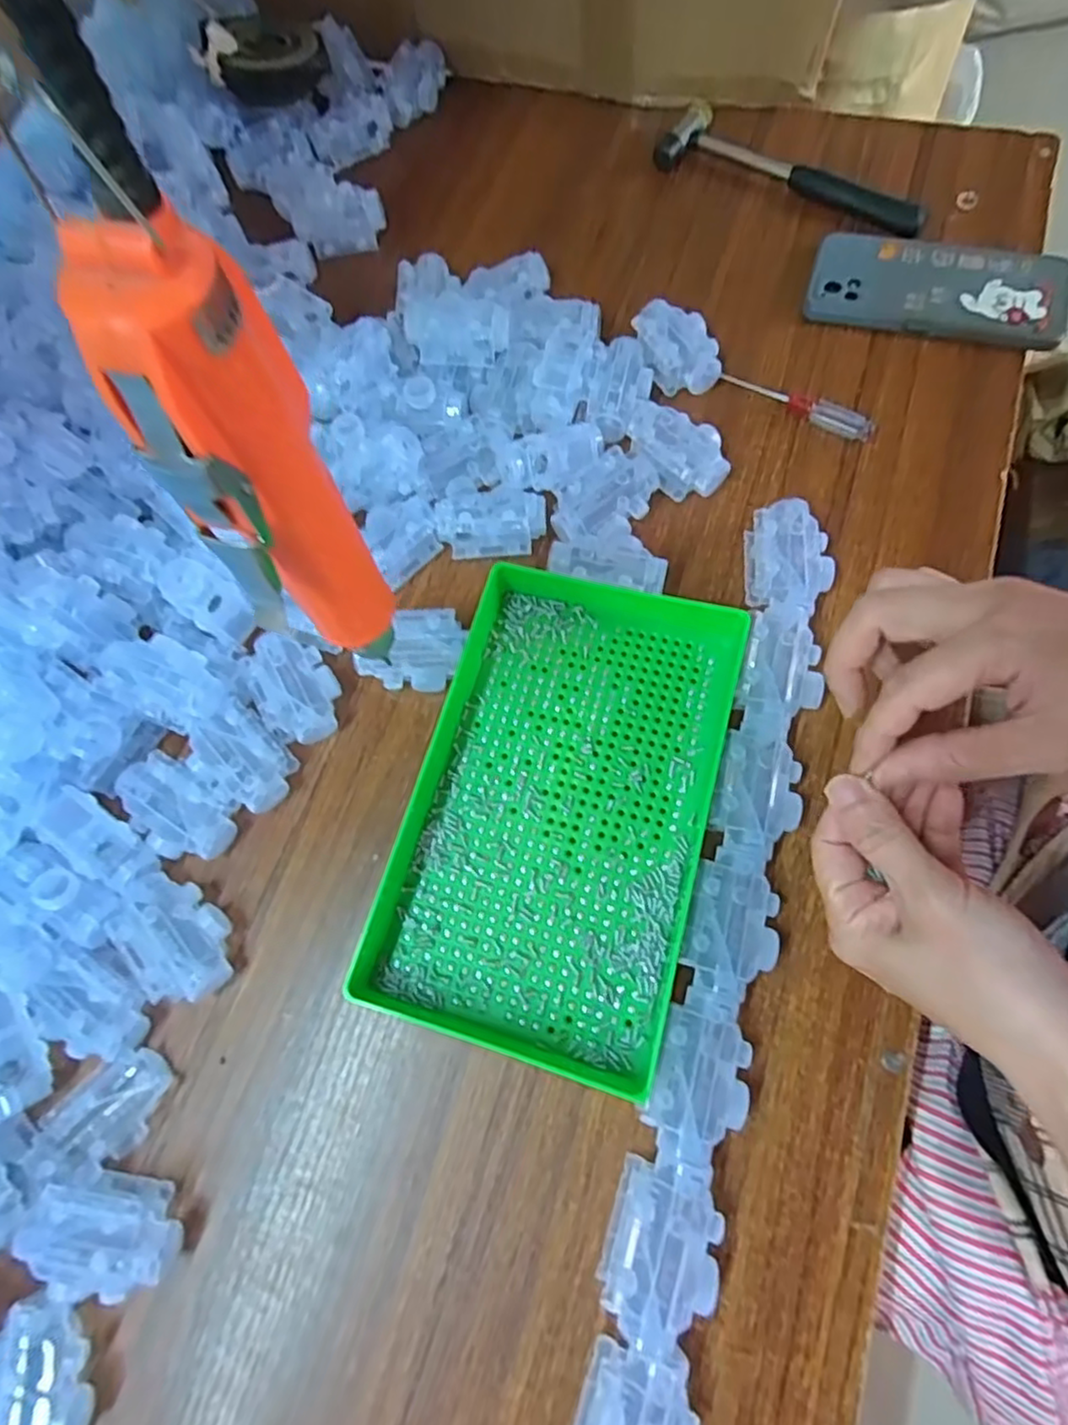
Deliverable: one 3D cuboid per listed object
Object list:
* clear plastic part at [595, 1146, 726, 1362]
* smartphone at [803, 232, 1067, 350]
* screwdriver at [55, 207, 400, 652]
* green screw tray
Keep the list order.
[{"bbox_3d":[0.057,0.226,0.280,0.046,0.023,0.068,16,73,11],"label":"clear plastic part"},{"bbox_3d":[0.268,-0.285,0.439,0.157,0.008,0.075,16,79,12],"label":"smartphone"},{"bbox_3d":[-0.075,-0.061,0.201,0.043,0.157,0.038,-29,70,-5],"label":"screwdriver"},{"bbox_3d":[0.012,0.048,0.352,0.154,0.042,0.239,14,72,10],"label":"green screw tray"}]

